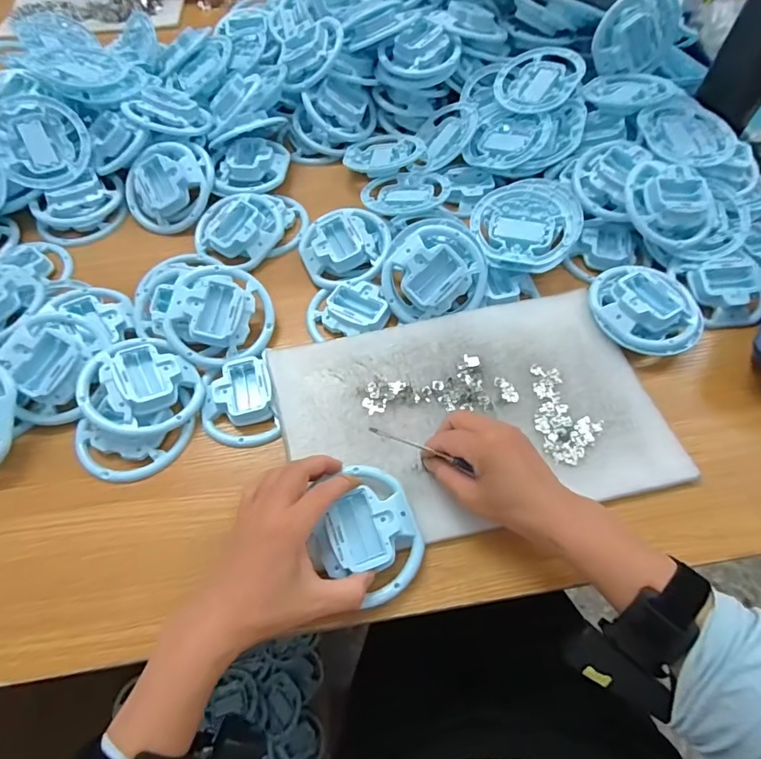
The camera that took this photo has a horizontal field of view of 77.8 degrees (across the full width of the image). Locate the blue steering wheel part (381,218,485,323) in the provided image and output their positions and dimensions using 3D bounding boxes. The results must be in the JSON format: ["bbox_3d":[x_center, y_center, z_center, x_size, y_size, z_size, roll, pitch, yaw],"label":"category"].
[{"bbox_3d":[0.054,-0.114,0.483,0.104,0.022,0.096,-15,90,0],"label":"blue steering wheel part"}]

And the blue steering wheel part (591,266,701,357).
[{"bbox_3d":[0.267,-0.072,0.478,0.089,0.029,0.110,-36,68,-17],"label":"blue steering wheel part"}]

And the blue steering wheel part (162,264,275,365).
[{"bbox_3d":[-0.160,-0.067,0.467,0.100,0.032,0.103,0,63,0],"label":"blue steering wheel part"}]

